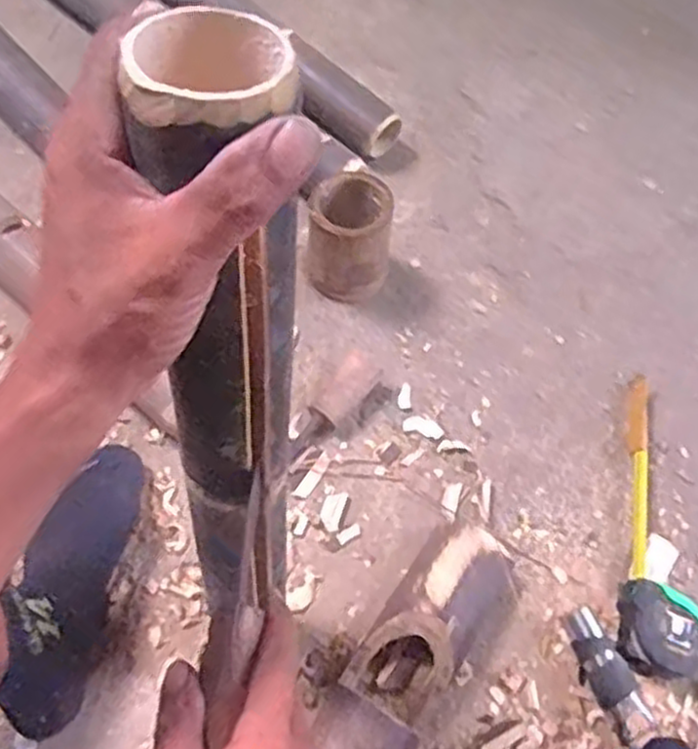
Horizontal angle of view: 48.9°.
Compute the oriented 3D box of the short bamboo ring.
[{"bbox_3d":[0.001,-0.145,0.829,0.092,0.112,0.099,9,63,-3],"label":"short bamboo ring"}]

